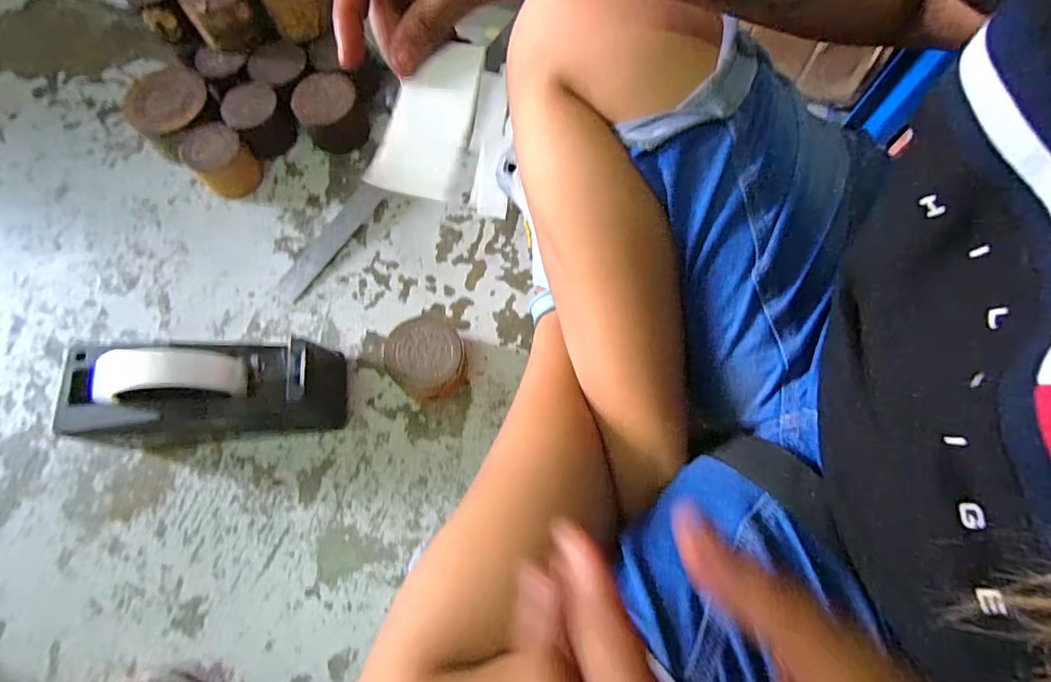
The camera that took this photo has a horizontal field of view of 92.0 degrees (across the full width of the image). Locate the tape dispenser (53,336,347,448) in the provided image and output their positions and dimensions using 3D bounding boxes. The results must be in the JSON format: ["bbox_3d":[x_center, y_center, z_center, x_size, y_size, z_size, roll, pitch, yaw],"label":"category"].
[{"bbox_3d":[-0.270,0.041,0.433,0.201,0.126,0.072,-5,72,-2],"label":"tape dispenser"}]

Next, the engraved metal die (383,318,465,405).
[{"bbox_3d":[-0.091,0.018,0.477,0.070,0.049,0.072,3,72,1],"label":"engraved metal die"}]

